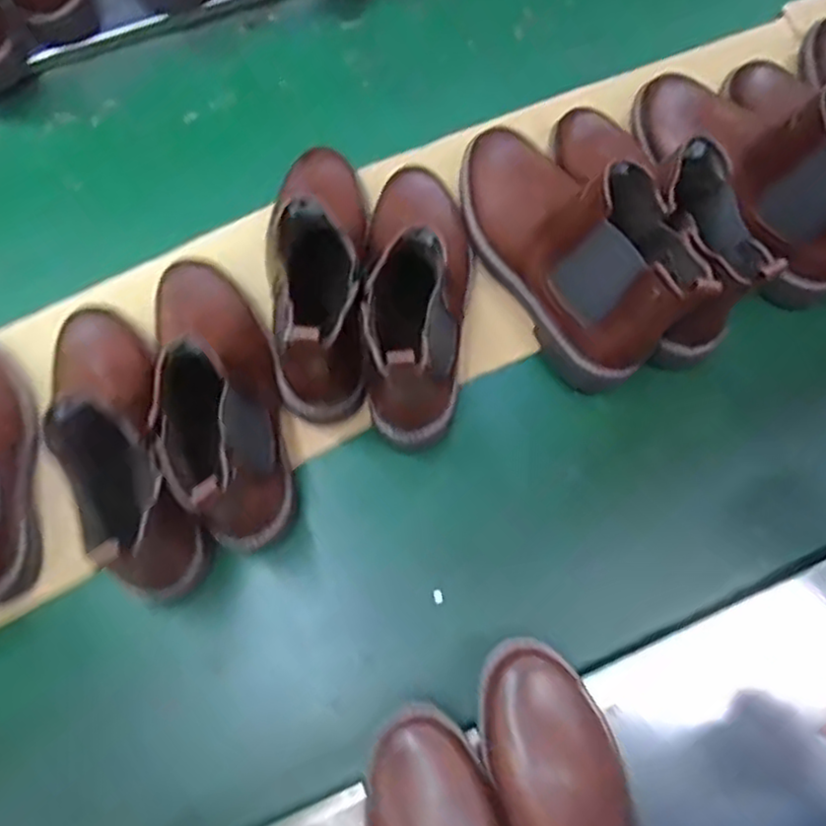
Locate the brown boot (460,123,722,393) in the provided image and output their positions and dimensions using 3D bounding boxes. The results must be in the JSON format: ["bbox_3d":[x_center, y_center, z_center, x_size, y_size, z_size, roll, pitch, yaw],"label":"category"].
[{"bbox_3d":[0.124,-0.155,0.612,0.087,0.168,0.261,-28,74,-10],"label":"brown boot"}]

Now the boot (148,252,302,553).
[{"bbox_3d":[-0.147,-0.032,0.576,0.109,0.166,0.255,-18,73,-7],"label":"boot"}]

